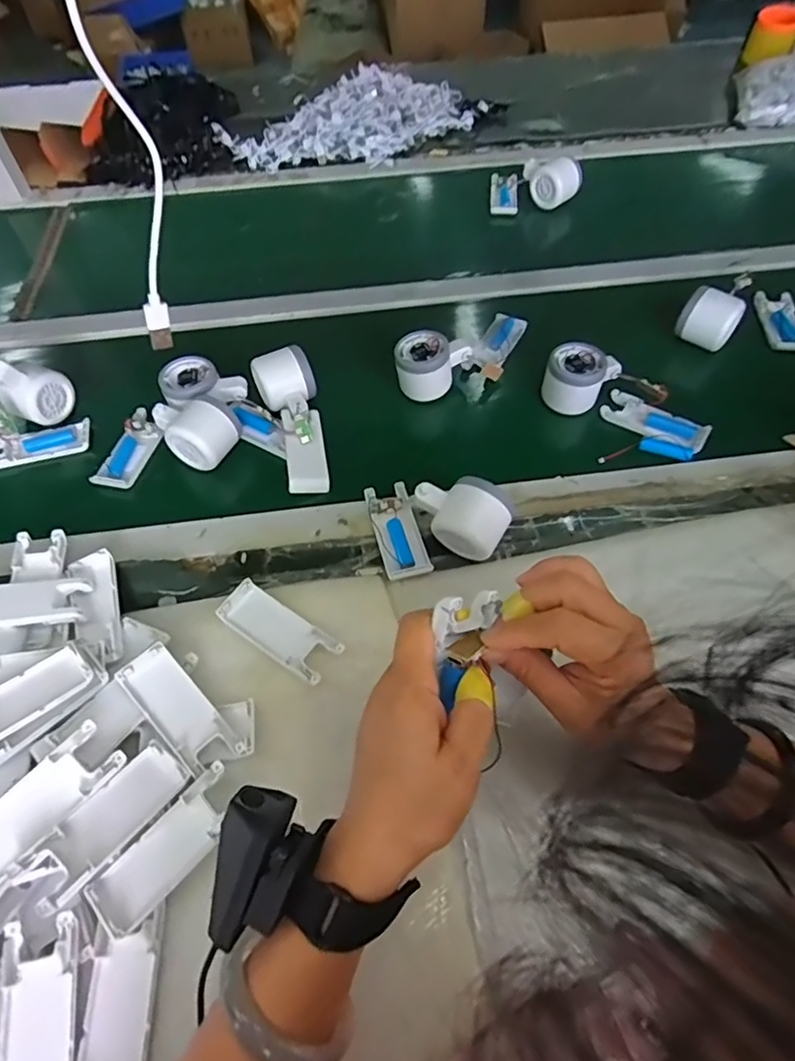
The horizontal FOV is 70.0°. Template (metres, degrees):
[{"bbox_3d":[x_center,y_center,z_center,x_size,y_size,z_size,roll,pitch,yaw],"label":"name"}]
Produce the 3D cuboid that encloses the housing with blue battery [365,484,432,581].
[{"bbox_3d":[-0.001,-0.001,0.518,0.040,0.020,0.101,-13,57,-7],"label":"housing with blue battery"}]

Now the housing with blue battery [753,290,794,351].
[{"bbox_3d":[0.460,-0.254,0.680,0.041,0.024,0.105,6,57,6],"label":"housing with blue battery"}]

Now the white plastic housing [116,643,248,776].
[{"bbox_3d":[-0.159,0.130,0.413,0.039,0.020,0.101,-40,64,-22],"label":"white plastic housing"}]

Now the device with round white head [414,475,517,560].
[{"bbox_3d":[0.057,-0.013,0.502,0.083,0.059,0.060,30,62,20],"label":"device with round white head"}]

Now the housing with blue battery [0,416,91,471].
[{"bbox_3d":[-0.379,-0.091,0.602,0.103,0.014,0.042,-16,57,-9],"label":"housing with blue battery"}]

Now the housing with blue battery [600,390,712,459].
[{"bbox_3d":[0.263,-0.105,0.590,0.104,0.017,0.060,26,61,18],"label":"housing with blue battery"}]

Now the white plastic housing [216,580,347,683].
[{"bbox_3d":[-0.095,0.079,0.456,0.103,0.007,0.040,30,62,20],"label":"white plastic housing"}]

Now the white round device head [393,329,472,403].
[{"bbox_3d":[0.039,-0.184,0.622,0.082,0.059,0.051,-27,60,-15],"label":"white round device head"}]

